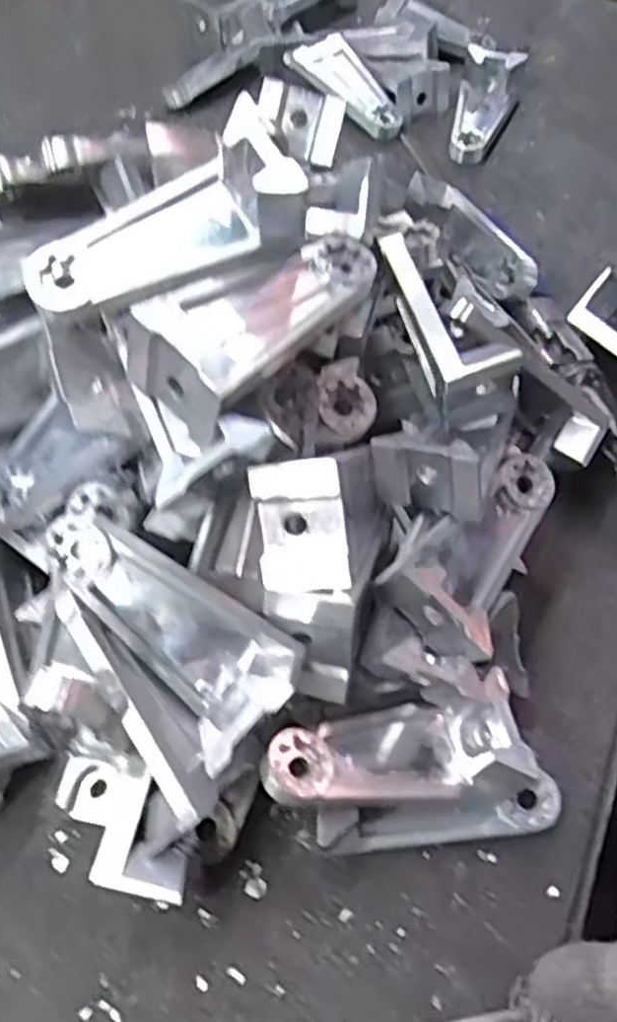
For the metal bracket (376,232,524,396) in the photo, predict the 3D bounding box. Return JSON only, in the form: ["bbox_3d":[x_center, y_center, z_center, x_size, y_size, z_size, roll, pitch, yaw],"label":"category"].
[{"bbox_3d":[0.054,-0.087,0.320,0.032,0.014,0.087,-13,60,-9],"label":"metal bracket"}]

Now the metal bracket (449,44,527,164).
[{"bbox_3d":[0.125,-0.290,0.537,0.039,0.029,0.105,11,59,5],"label":"metal bracket"}]

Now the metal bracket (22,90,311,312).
[{"bbox_3d":[-0.051,-0.098,0.265,0.095,0.033,0.038,-26,62,-1],"label":"metal bracket"}]

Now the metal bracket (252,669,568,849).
[{"bbox_3d":[0.039,0.102,0.295,0.107,0.047,0.052,-10,59,-8],"label":"metal bracket"}]

